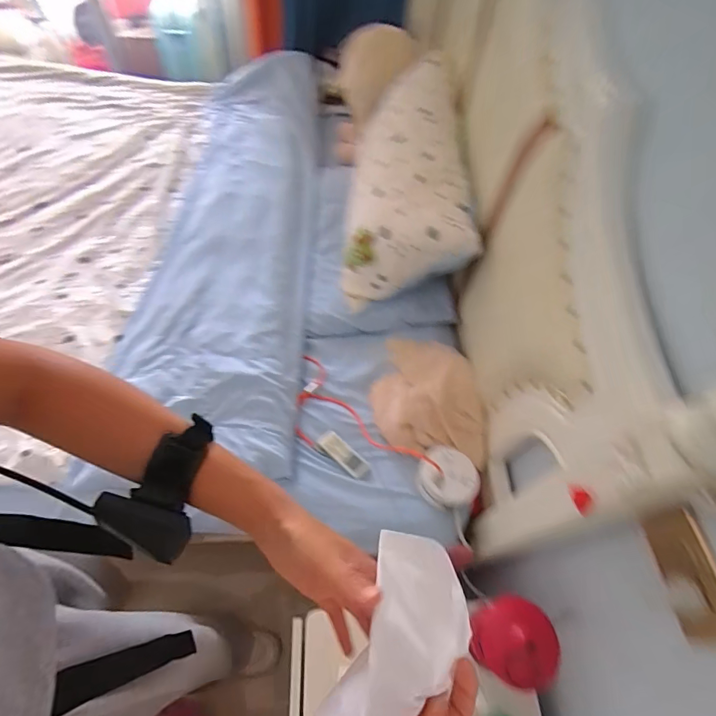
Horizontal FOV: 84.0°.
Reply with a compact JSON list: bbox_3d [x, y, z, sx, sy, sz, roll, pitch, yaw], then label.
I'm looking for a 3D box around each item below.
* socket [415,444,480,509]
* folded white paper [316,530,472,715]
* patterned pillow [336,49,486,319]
[{"bbox_3d":[0.176,0.234,0.795,0.117,0.043,0.114,2,56,-3],"label":"socket"},{"bbox_3d":[0.028,0.184,0.258,0.068,0.030,0.121,24,58,11],"label":"folded white paper"},{"bbox_3d":[0.089,-0.476,1.010,0.116,0.384,0.638,16,65,-41],"label":"patterned pillow"}]

